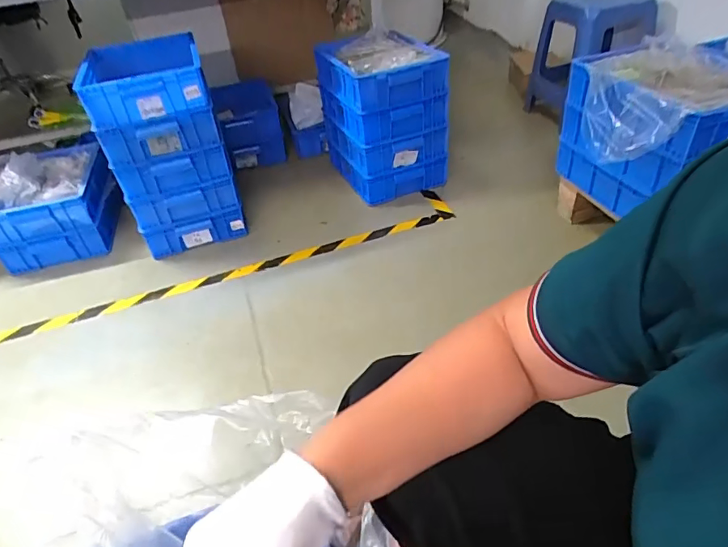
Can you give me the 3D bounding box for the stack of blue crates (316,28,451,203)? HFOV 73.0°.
[{"bbox_3d":[0.053,-0.521,1.624,0.326,0.411,0.357,-17,40,-13],"label":"stack of blue crates"}]

